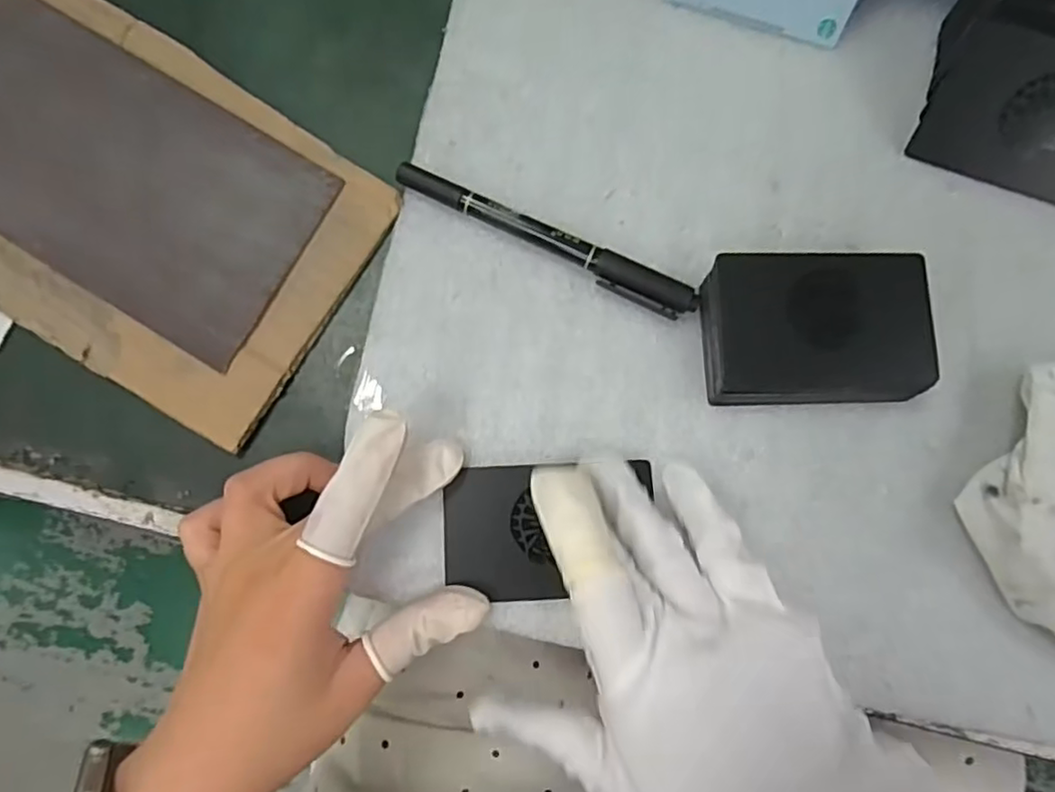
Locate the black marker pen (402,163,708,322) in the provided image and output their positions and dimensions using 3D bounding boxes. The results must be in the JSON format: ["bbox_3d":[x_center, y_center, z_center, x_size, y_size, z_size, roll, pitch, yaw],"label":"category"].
[{"bbox_3d":[0.009,-0.067,0.280,0.137,0.011,0.015,27,82,2],"label":"black marker pen"}]

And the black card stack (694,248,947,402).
[{"bbox_3d":[0.118,-0.027,0.270,0.087,0.021,0.060,-1,82,-2],"label":"black card stack"}]

